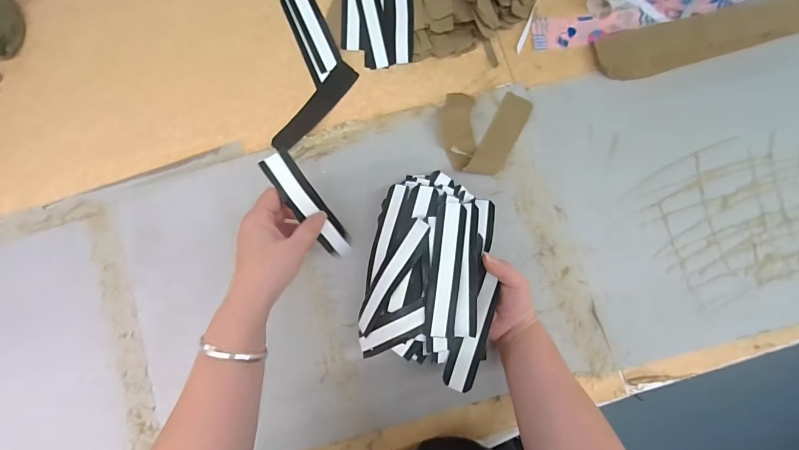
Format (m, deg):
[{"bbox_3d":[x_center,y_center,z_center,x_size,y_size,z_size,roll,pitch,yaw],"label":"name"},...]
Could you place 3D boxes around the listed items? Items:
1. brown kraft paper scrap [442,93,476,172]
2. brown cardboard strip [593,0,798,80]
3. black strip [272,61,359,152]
[{"bbox_3d":[0.073,-0.118,0.463,0.039,0.033,0.096,-1,87,1],"label":"brown kraft paper scrap"},{"bbox_3d":[0.384,-0.237,0.467,0.273,0.027,0.057,-15,87,0],"label":"brown cardboard strip"},{"bbox_3d":[-0.106,-0.147,0.477,0.032,0.008,0.136,40,88,3],"label":"black strip"}]

